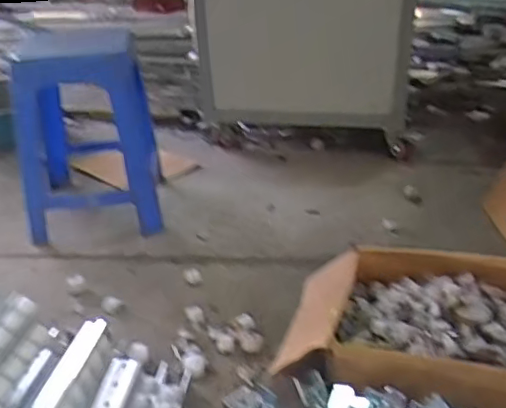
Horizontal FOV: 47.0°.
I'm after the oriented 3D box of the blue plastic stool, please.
[{"bbox_3d":[-0.413,-0.186,1.489,0.313,0.439,0.348,-4,28,-5],"label":"blue plastic stool"}]

